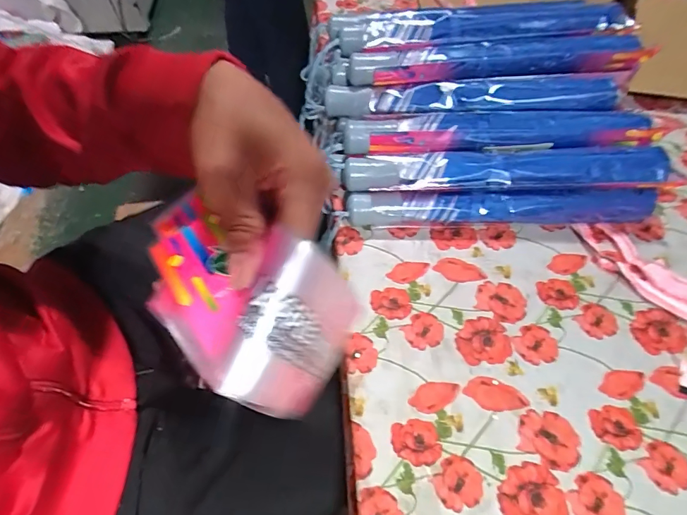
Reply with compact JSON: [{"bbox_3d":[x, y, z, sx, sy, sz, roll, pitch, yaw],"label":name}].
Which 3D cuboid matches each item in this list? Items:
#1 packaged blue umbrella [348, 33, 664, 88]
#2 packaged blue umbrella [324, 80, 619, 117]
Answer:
[{"bbox_3d":[0.175,-0.234,0.485,0.329,0.042,0.046,1,55,0],"label":"packaged blue umbrella"},{"bbox_3d":[0.145,-0.192,0.493,0.337,0.045,0.056,4,55,3],"label":"packaged blue umbrella"}]

